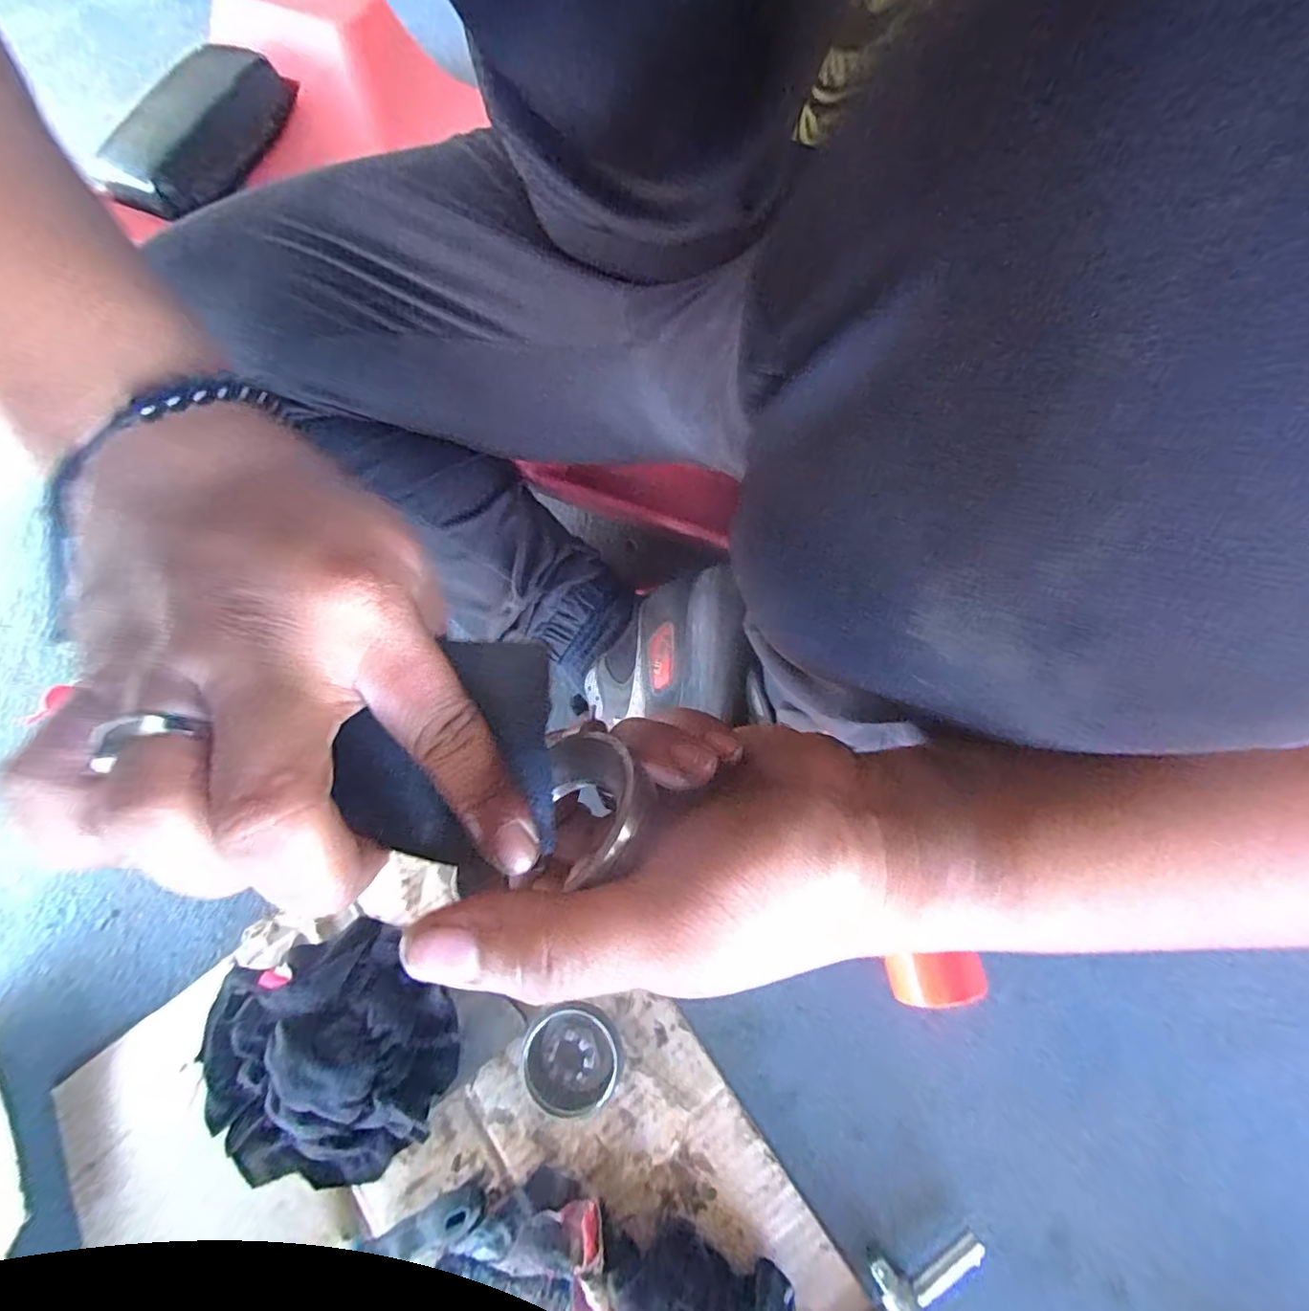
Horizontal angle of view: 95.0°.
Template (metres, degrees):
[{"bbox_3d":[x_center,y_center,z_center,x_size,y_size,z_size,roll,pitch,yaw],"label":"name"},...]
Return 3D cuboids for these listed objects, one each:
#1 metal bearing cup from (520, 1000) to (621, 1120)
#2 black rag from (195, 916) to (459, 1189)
[{"bbox_3d":[-0.061,0.297,0.448,0.070,0.040,0.067,-1,75,3],"label":"metal bearing cup"},{"bbox_3d":[-0.248,0.307,0.455,0.181,0.034,0.167,-22,72,-5],"label":"black rag"}]

